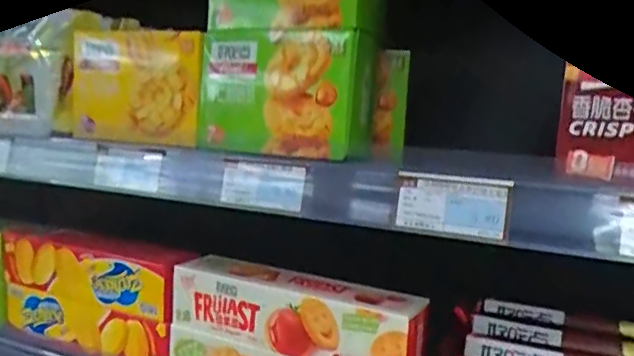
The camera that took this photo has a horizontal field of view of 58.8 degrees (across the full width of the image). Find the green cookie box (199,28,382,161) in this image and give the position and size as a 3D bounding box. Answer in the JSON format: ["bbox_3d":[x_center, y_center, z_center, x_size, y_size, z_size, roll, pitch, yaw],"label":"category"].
[{"bbox_3d":[-0.025,-0.072,0.477,0.138,0.099,0.066,8,9,36],"label":"green cookie box"}]

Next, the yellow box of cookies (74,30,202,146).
[{"bbox_3d":[-0.174,-0.085,0.530,0.153,0.105,0.041,9,4,28],"label":"yellow box of cookies"}]

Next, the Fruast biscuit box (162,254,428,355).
[{"bbox_3d":[-0.023,0.140,0.494,0.231,0.108,0.049,6,8,26],"label":"Fruast biscuit box"}]

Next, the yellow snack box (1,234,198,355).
[{"bbox_3d":[-0.233,0.116,0.577,0.217,0.113,0.052,7,9,31],"label":"yellow snack box"}]

